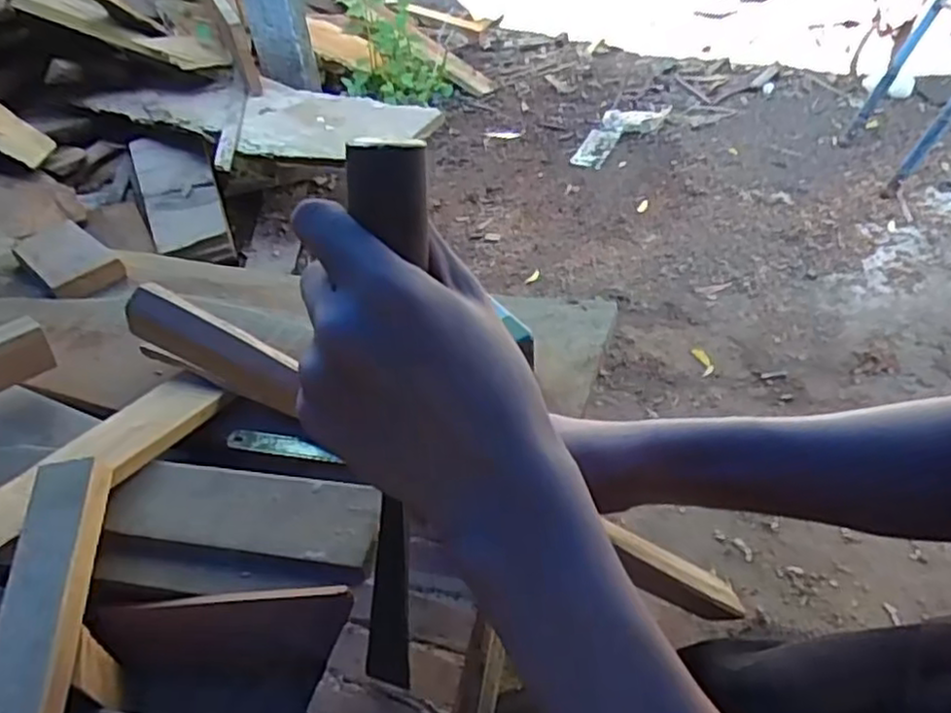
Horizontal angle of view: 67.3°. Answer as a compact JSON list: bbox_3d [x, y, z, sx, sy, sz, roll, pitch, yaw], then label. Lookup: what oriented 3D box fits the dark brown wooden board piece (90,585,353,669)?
[{"bbox_3d":[-0.158,0.176,0.450,0.186,0.050,0.010,-9,5,15],"label":"dark brown wooden board piece"}]

